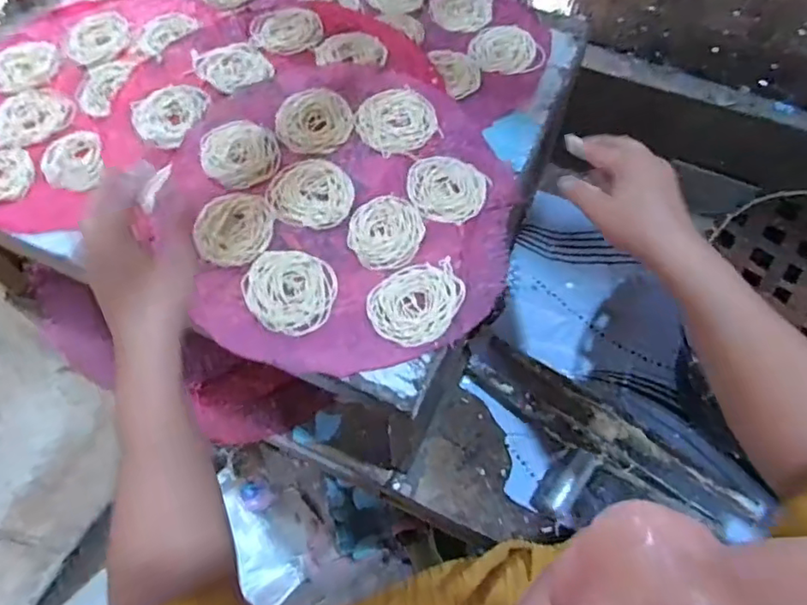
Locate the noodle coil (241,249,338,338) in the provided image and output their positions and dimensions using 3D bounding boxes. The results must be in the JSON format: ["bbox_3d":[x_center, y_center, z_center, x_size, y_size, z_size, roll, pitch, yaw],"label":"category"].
[{"bbox_3d":[-0.100,-0.011,0.506,0.079,0.008,0.075,0,62,0],"label":"noodle coil"}]

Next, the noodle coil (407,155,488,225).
[{"bbox_3d":[0.040,-0.111,0.557,0.074,0.005,0.070,0,62,0],"label":"noodle coil"}]

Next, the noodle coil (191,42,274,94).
[{"bbox_3d":[-0.187,-0.261,0.632,0.074,0.004,0.073,-24,65,-13],"label":"noodle coil"}]

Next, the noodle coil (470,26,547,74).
[{"bbox_3d":[0.118,-0.289,0.659,0.083,0.018,0.058,-1,62,-1],"label":"noodle coil"}]

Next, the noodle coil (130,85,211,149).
[{"bbox_3d":[-0.249,-0.196,0.601,0.073,0.008,0.086,17,63,9],"label":"noodle coil"}]

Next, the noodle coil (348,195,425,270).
[{"bbox_3d":[-0.016,-0.066,0.531,0.066,0.004,0.076,4,62,1],"label":"noodle coil"}]

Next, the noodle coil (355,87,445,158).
[{"bbox_3d":[-0.006,-0.185,0.588,0.081,0.010,0.074,0,62,0],"label":"noodle coil"}]

